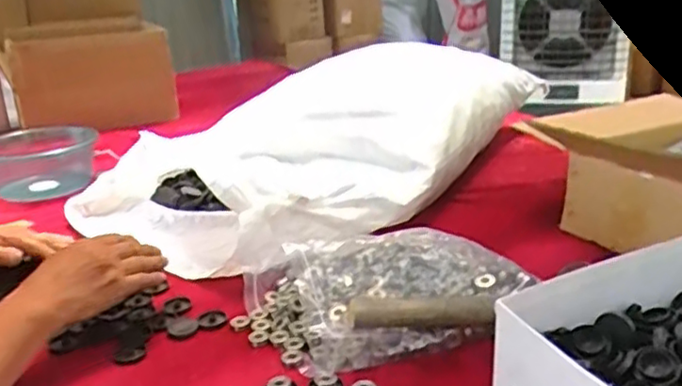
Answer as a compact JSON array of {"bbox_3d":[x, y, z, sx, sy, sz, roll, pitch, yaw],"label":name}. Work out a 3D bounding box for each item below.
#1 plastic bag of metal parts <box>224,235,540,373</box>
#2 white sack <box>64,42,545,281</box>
[{"bbox_3d":[0.043,0.100,0.726,0.294,0.068,0.214,-10,22,-20],"label":"plastic bag of metal parts"},{"bbox_3d":[-0.002,-0.116,1.171,0.486,0.179,0.844,12,25,35],"label":"white sack"}]

